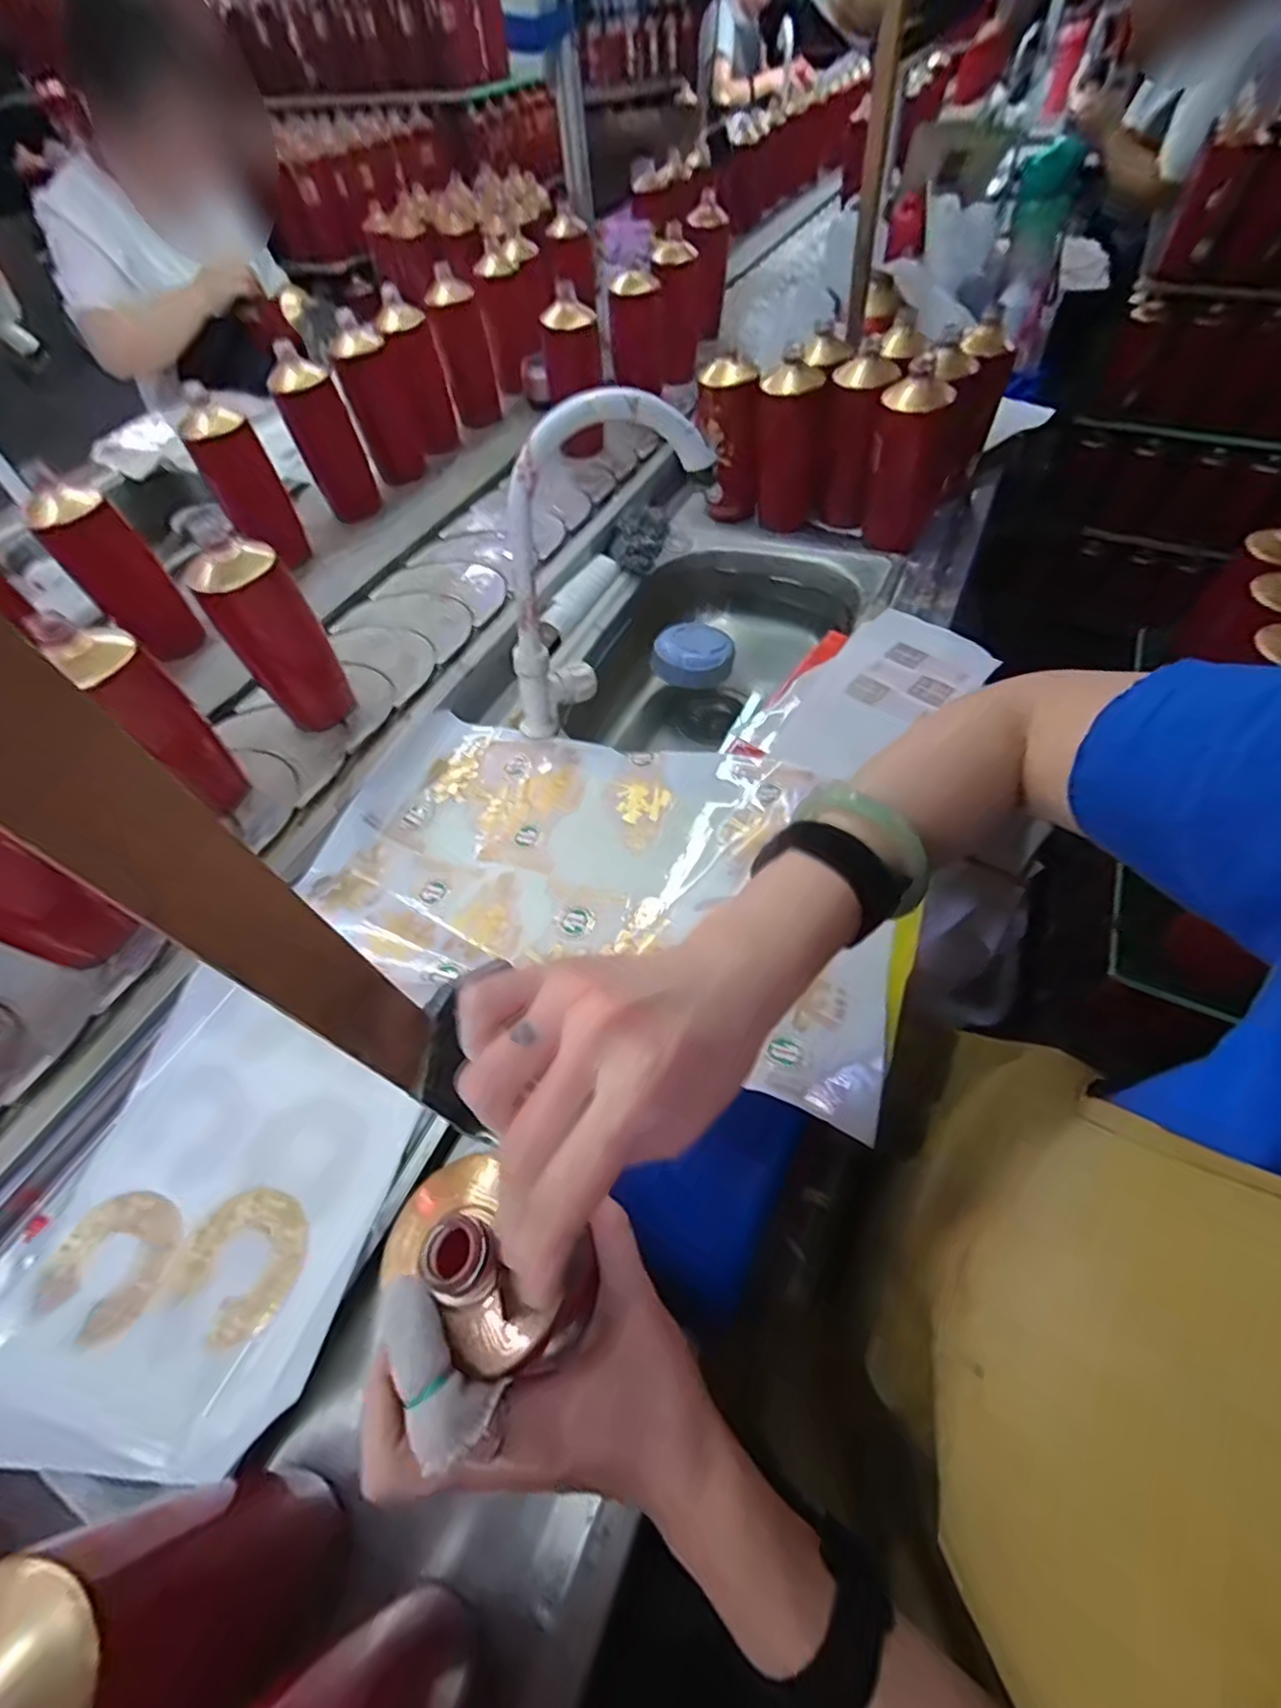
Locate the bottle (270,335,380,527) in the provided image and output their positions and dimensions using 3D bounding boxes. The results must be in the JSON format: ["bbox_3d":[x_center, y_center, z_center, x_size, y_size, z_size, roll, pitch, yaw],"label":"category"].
[{"bbox_3d":[-0.443,-0.585,0.880,0.061,0.192,0.072,20,59,18],"label":"bottle"}]

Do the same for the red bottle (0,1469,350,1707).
[{"bbox_3d":[-0.186,0.307,0.246,0.071,0.184,0.078,-14,55,-5],"label":"red bottle"}]

